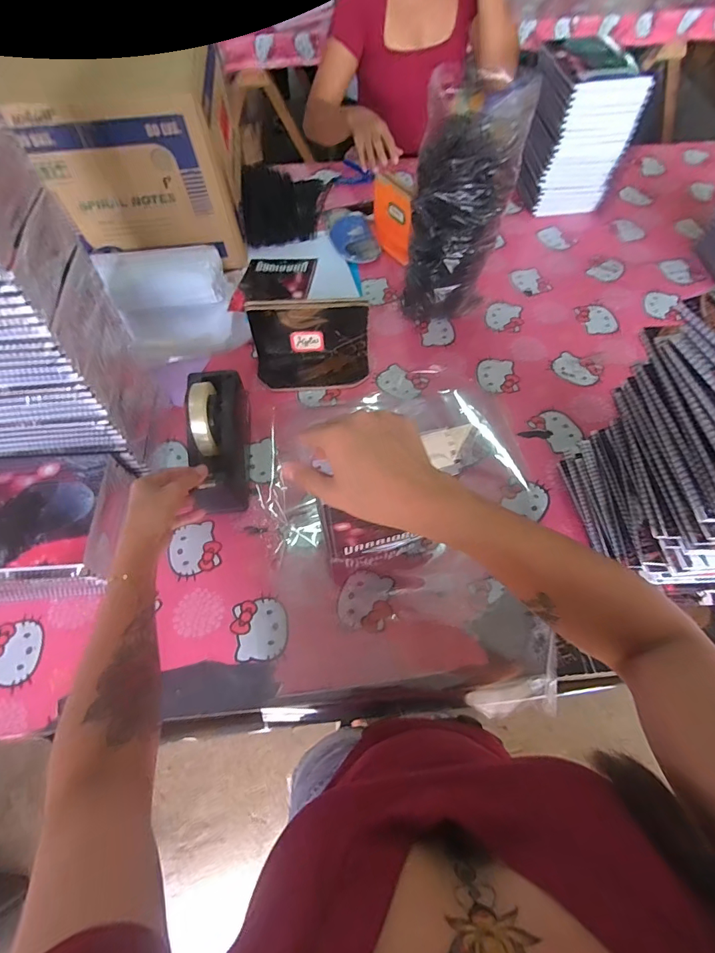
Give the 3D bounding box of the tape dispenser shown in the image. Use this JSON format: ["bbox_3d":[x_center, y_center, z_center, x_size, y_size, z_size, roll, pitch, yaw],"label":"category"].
[{"bbox_3d":[-0.204,-0.057,0.626,0.073,0.120,0.209,-7,62,-5],"label":"tape dispenser"}]

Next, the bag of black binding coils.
[{"bbox_3d":[0.162,-0.422,0.700,0.147,0.337,0.125,11,62,5],"label":"bag of black binding coils"}]

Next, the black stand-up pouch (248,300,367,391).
[{"bbox_3d":[-0.077,-0.225,0.717,0.199,0.117,0.093,-4,62,-3],"label":"black stand-up pouch"}]

